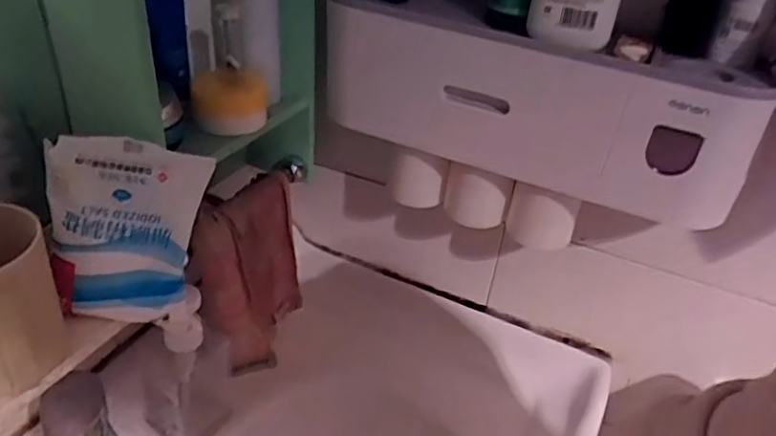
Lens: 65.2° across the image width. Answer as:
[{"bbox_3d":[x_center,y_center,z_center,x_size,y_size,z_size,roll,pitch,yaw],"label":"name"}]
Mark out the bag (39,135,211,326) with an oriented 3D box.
[{"bbox_3d":[-0.198,0.010,0.446,0.105,0.136,0.024,13,7,-15],"label":"bag"}]

